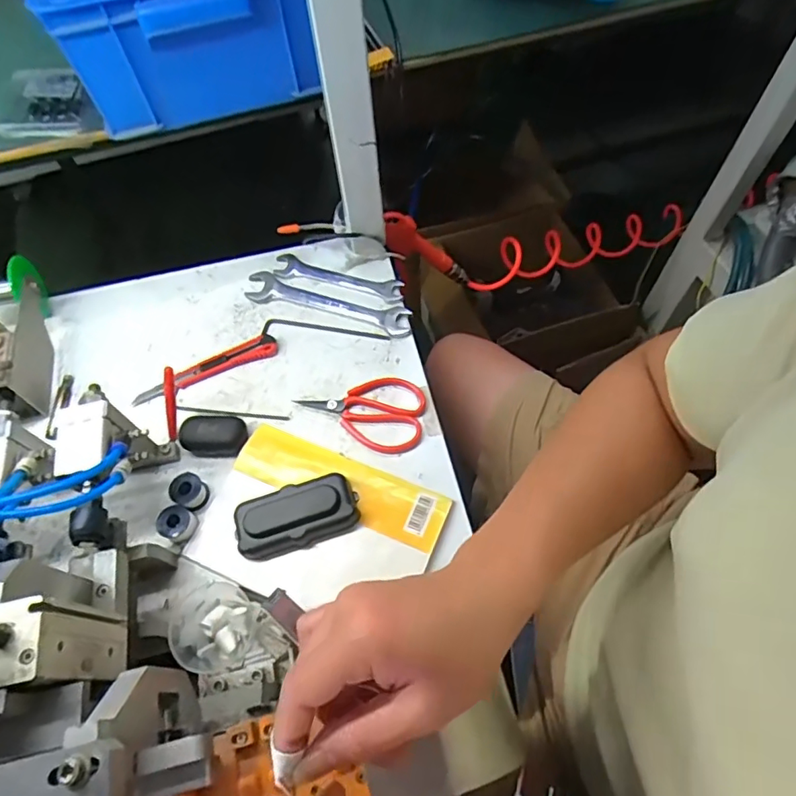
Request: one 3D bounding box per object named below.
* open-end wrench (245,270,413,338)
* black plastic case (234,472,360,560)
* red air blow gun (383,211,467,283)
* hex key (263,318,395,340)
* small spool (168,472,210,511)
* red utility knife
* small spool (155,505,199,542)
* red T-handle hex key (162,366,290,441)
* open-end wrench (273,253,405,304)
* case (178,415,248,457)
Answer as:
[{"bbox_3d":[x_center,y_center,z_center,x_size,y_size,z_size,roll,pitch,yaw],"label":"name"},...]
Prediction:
[{"bbox_3d":[-0.080,-0.108,0.610,0.197,0.010,0.036,16,63,11],"label":"open-end wrench"},{"bbox_3d":[-0.090,0.105,0.482,0.106,0.030,0.054,-13,61,-5],"label":"black plastic case"},{"bbox_3d":[0.041,-0.195,0.732,0.052,0.180,0.025,-33,56,30],"label":"red air blow gun"},{"bbox_3d":[-0.080,-0.074,0.594,0.143,0.004,0.024,7,61,7],"label":"hex key"},{"bbox_3d":[-0.195,0.086,0.500,0.027,0.020,0.029,-1,61,2],"label":"small spool"},{"bbox_3d":[-0.205,-0.032,0.575,0.155,0.013,0.027,-23,62,-10],"label":"red utility knife"},{"bbox_3d":[-0.201,0.113,0.488,0.029,0.020,0.029,-1,61,2],"label":"small spool"},{"bbox_3d":[-0.178,0.012,0.519,0.125,0.058,0.054,7,61,7],"label":"red T-handle hex key"},{"bbox_3d":[-0.069,-0.140,0.630,0.158,0.010,0.031,16,63,11],"label":"open-end wrench"},{"bbox_3d":[-0.181,0.037,0.526,0.062,0.022,0.035,-2,61,2],"label":"case"}]

